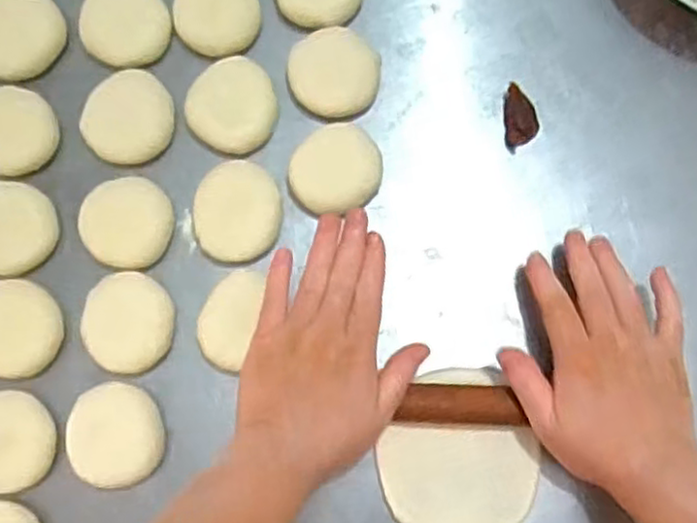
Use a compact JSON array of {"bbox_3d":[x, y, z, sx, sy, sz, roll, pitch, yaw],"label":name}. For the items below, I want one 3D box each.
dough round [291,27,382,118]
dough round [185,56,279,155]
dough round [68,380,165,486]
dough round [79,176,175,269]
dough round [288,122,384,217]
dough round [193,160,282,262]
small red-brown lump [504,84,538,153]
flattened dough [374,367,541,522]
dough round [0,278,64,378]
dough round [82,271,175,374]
[{"bbox_3d":[-0.011,-0.141,0.533,0.065,0.028,0.060,0,79,0],"label":"dough round"},{"bbox_3d":[-0.085,-0.118,0.533,0.061,0.020,0.071,26,80,5],"label":"dough round"},{"bbox_3d":[-0.159,0.118,0.489,0.059,0.016,0.067,-3,79,0],"label":"dough round"},{"bbox_3d":[-0.160,-0.029,0.514,0.060,0.020,0.063,0,79,0],"label":"dough round"},{"bbox_3d":[-0.009,-0.067,0.528,0.068,0.023,0.062,0,79,0],"label":"dough round"},{"bbox_3d":[-0.081,-0.036,0.517,0.061,0.014,0.070,-8,79,-1],"label":"dough round"},{"bbox_3d":[0.131,-0.108,0.537,0.022,0.019,0.044,-3,79,0],"label":"small red-brown lump"},{"bbox_3d":[0.074,0.134,0.494,0.106,0.012,0.112,0,79,0],"label":"flattened dough"},{"bbox_3d":[-0.236,0.047,0.505,0.067,0.017,0.060,42,82,8],"label":"dough round"},{"bbox_3d":[-0.155,0.043,0.500,0.058,0.023,0.068,-4,79,0],"label":"dough round"}]

